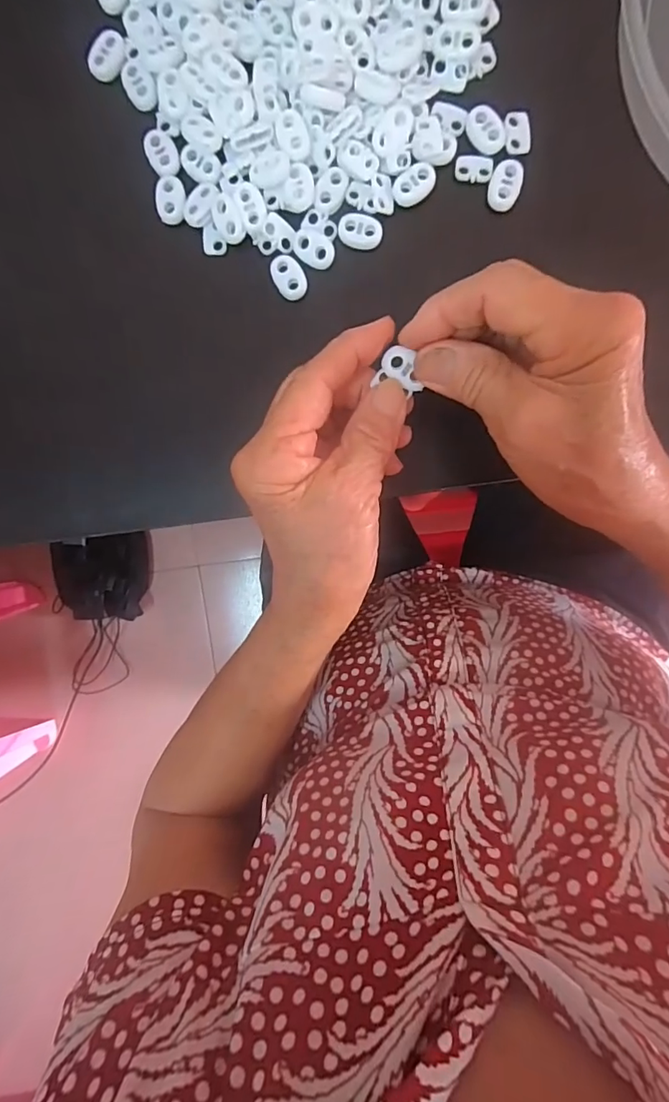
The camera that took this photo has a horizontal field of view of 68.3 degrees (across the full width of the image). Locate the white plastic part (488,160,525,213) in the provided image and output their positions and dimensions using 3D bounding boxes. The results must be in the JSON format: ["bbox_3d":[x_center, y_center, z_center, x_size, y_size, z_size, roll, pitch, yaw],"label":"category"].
[{"bbox_3d":[0.085,-0.182,0.246,0.015,0.004,0.022,14,97,2],"label":"white plastic part"}]

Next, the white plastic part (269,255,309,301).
[{"bbox_3d":[-0.024,-0.142,0.255,0.016,0.004,0.022,-40,93,6],"label":"white plastic part"}]

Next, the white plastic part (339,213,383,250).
[{"bbox_3d":[0.013,-0.164,0.251,0.022,0.004,0.016,14,97,2],"label":"white plastic part"}]

